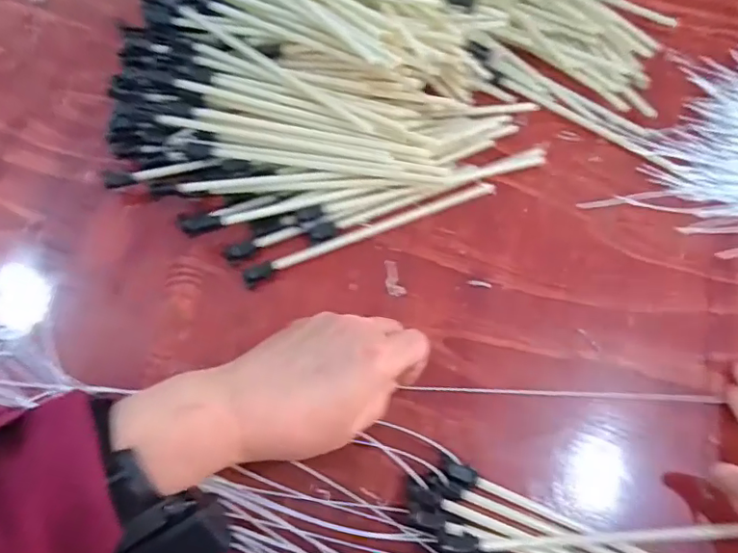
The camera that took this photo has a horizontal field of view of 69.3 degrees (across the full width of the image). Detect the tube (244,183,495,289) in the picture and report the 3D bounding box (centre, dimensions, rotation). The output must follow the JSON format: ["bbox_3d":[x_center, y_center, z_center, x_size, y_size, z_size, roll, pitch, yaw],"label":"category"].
[{"bbox_3d":[0.002,-0.035,0.400,0.198,0.007,0.013,-22,70,-9],"label":"tube"}]

